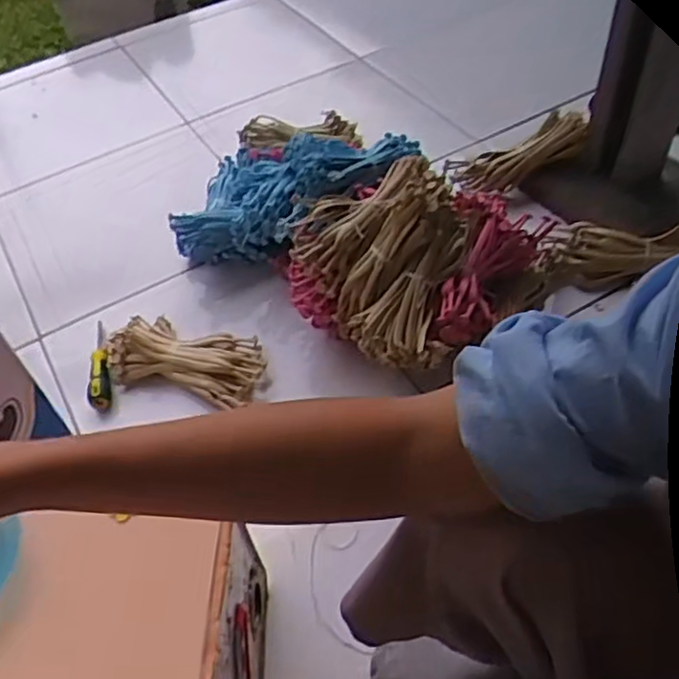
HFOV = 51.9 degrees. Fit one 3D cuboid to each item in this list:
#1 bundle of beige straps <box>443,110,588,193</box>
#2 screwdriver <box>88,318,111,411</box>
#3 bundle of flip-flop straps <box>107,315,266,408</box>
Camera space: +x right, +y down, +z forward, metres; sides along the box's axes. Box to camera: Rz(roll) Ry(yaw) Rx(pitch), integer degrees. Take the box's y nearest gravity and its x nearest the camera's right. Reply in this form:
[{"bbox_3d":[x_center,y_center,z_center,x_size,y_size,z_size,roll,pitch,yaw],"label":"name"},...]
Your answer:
[{"bbox_3d":[0.274,-0.282,1.074,0.207,0.058,0.057,-21,46,19],"label":"bundle of beige straps"},{"bbox_3d":[-0.323,0.029,0.949,0.030,0.037,0.146,-11,49,-3],"label":"screwdriver"},{"bbox_3d":[-0.205,0.022,0.927,0.212,0.043,0.102,10,51,15],"label":"bundle of flip-flop straps"}]

